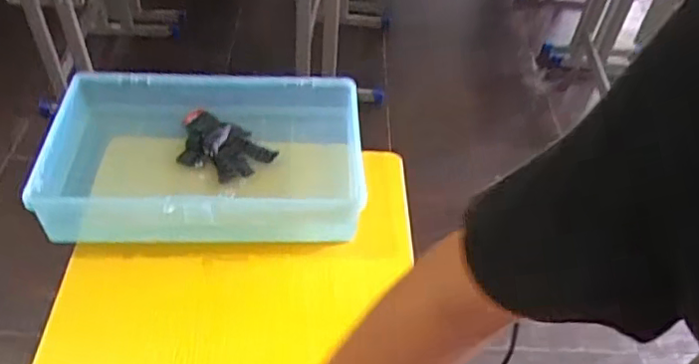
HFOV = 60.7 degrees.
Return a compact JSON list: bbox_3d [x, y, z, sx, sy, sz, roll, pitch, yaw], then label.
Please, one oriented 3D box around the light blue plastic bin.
[{"bbox_3d":[-0.175,-0.029,0.760,0.371,0.090,0.220,0,46,-5],"label":"light blue plastic bin"}]

